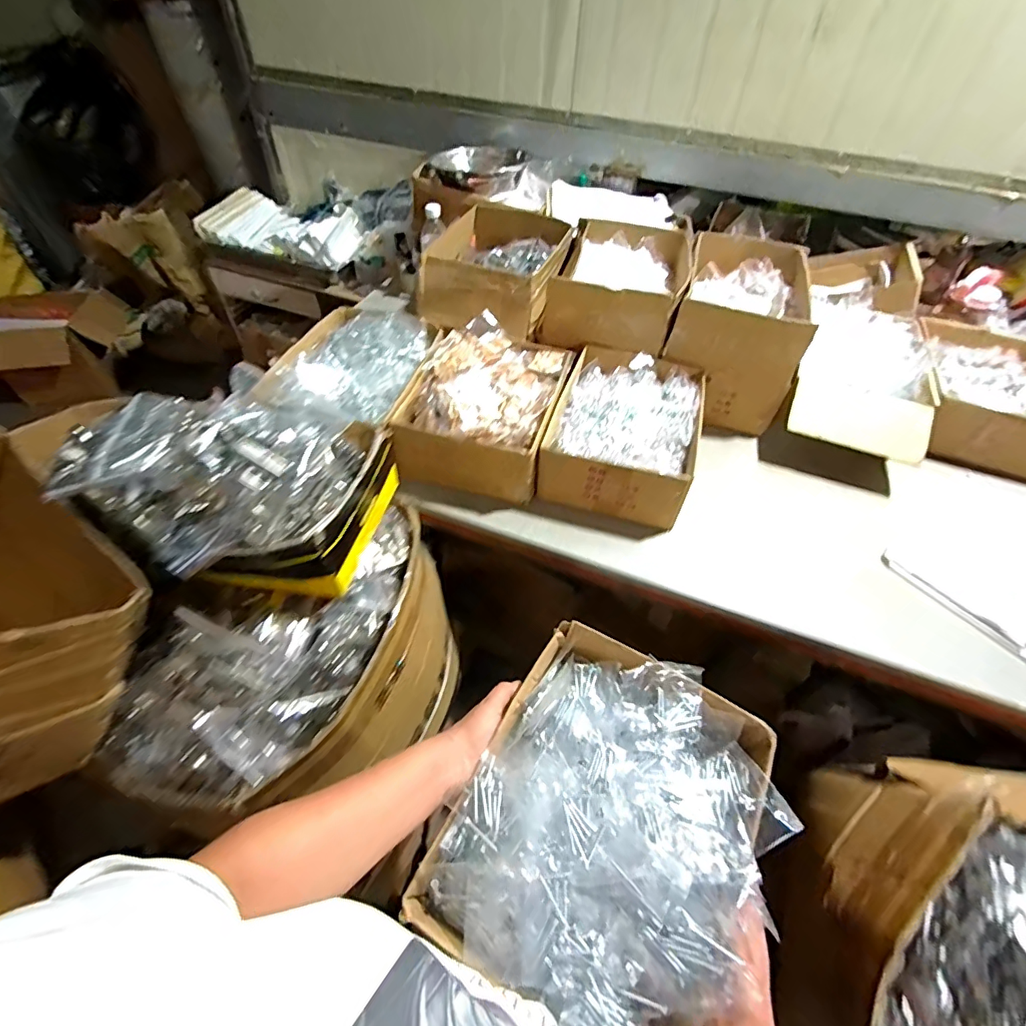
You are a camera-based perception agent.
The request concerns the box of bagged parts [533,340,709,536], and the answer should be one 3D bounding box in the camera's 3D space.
[{"bbox_3d":[0.206,-0.151,0.908,0.250,0.114,0.324,15,51,9],"label":"box of bagged parts"}]

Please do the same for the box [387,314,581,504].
[{"bbox_3d":[-0.052,-0.187,0.907,0.258,0.144,0.339,14,51,9],"label":"box"}]

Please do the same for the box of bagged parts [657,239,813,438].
[{"bbox_3d":[0.463,-0.386,1.040,0.247,0.231,0.336,17,51,11],"label":"box of bagged parts"}]

